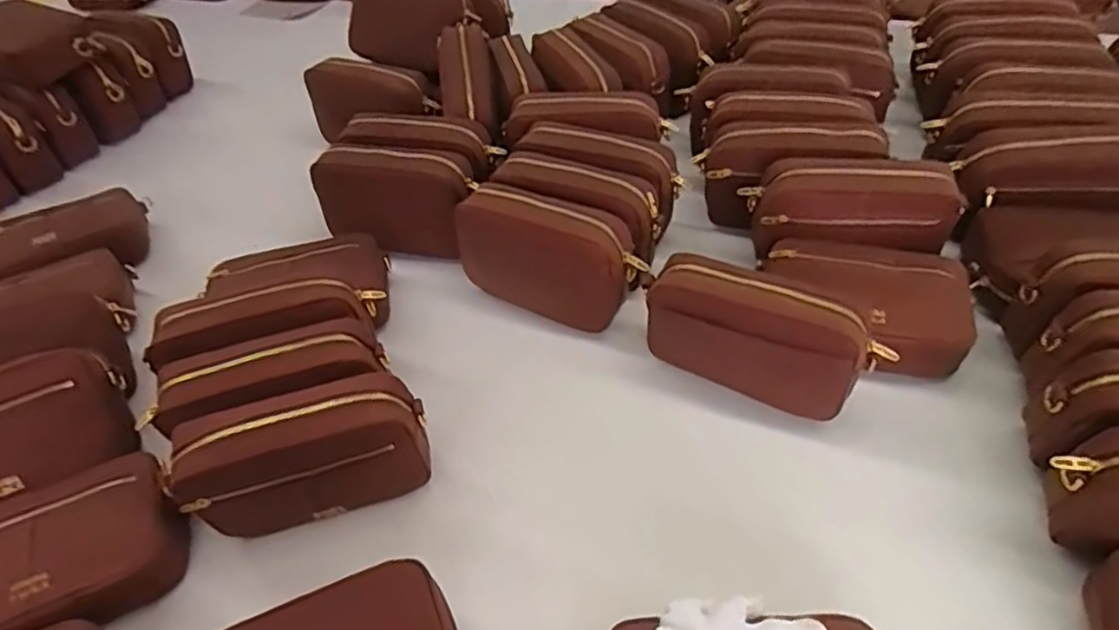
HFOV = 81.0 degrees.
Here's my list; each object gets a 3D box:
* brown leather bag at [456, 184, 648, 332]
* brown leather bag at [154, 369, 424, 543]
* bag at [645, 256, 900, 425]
[{"bbox_3d":[-0.010,-0.064,0.709,0.207,0.117,0.069,19,52,22],"label":"brown leather bag"},{"bbox_3d":[-0.215,0.129,0.565,0.205,0.128,0.064,-15,48,-8],"label":"brown leather bag"},{"bbox_3d":[0.183,0.019,0.607,0.201,0.115,0.053,19,52,22],"label":"bag"}]

